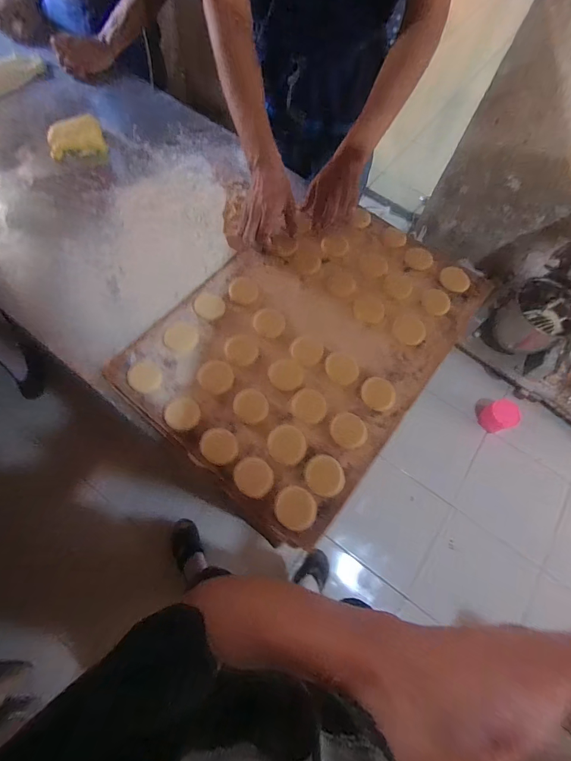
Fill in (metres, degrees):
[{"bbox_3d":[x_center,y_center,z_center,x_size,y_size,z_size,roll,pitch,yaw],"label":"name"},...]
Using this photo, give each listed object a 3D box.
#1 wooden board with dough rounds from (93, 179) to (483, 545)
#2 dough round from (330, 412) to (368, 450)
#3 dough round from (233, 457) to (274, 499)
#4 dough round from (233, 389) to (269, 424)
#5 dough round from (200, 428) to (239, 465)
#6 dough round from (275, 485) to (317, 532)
[{"bbox_3d":[0.044,-0.095,0.607,0.428,0.024,0.591,36,68,13],"label":"wooden board with dough rounds"},{"bbox_3d":[0.099,0.077,0.533,0.056,0.005,0.053,2,67,-4],"label":"dough round"},{"bbox_3d":[-0.046,0.140,0.500,0.056,0.004,0.052,2,67,-4],"label":"dough round"},{"bbox_3d":[-0.054,0.040,0.539,0.053,0.004,0.055,1,65,-3],"label":"dough round"},{"bbox_3d":[-0.098,0.097,0.512,0.057,0.004,0.047,34,68,12],"label":"dough round"},{"bbox_3d":[0.015,0.179,0.481,0.055,0.010,0.056,1,65,-3],"label":"dough round"}]

